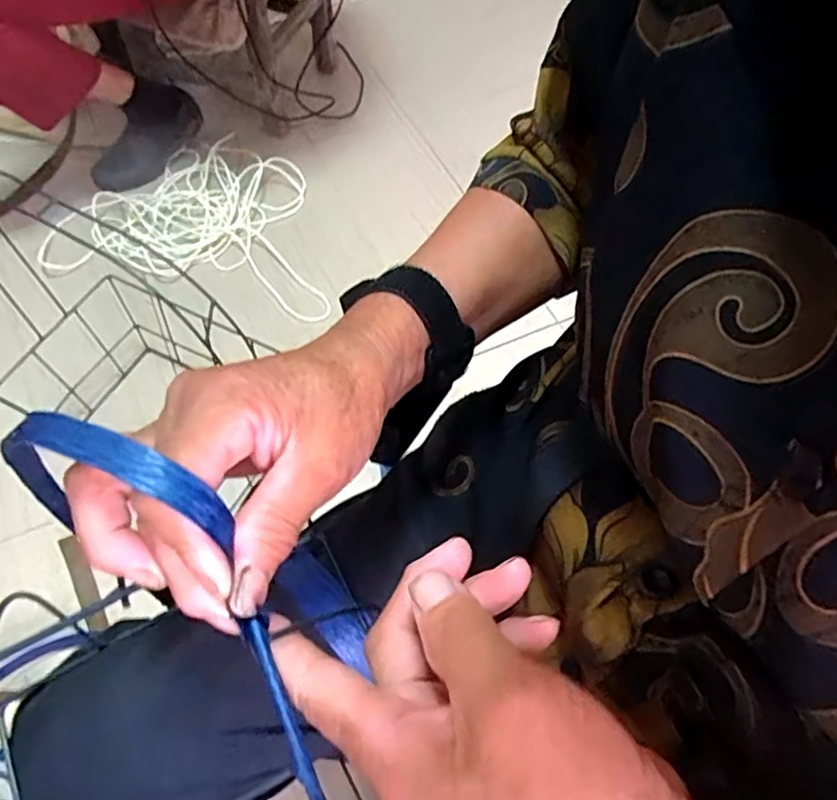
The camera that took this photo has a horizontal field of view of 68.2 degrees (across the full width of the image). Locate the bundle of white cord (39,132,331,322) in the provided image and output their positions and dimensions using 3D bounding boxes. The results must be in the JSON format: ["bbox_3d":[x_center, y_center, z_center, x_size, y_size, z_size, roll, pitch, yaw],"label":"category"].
[{"bbox_3d":[-0.389,-0.352,1.164,0.522,0.062,0.392,10,60,7],"label":"bundle of white cord"}]

